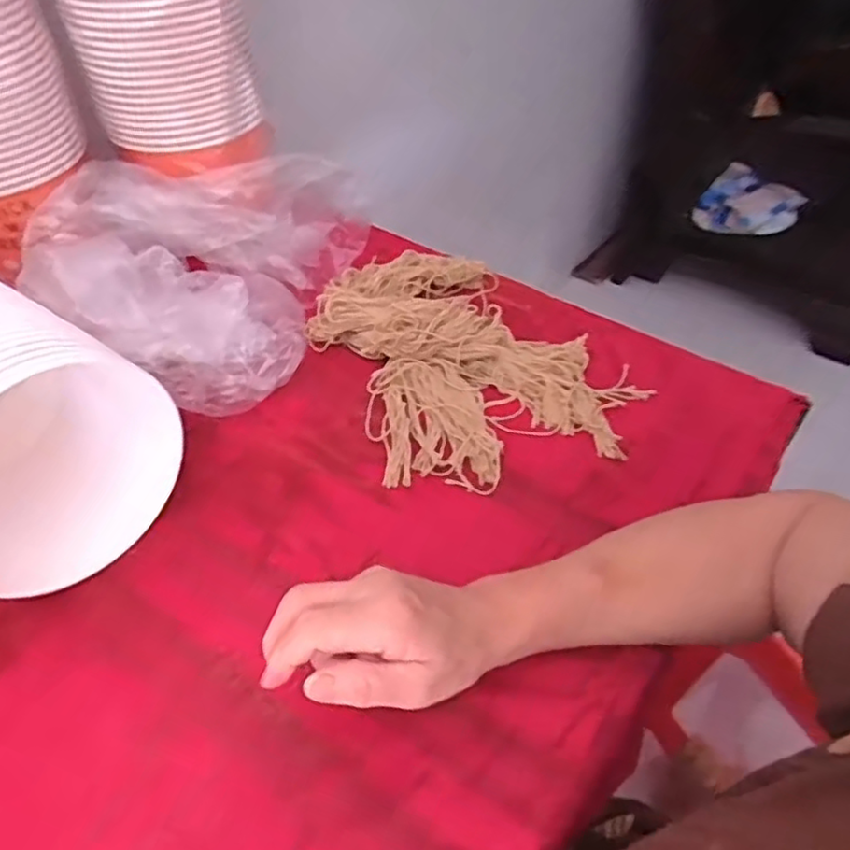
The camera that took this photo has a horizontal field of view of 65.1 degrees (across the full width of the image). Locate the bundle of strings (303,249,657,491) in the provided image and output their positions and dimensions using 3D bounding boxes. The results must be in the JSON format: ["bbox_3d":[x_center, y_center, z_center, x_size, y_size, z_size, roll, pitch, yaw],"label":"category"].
[{"bbox_3d":[0.032,-0.076,0.607,0.228,0.052,0.313,-21,49,-16],"label":"bundle of strings"}]

